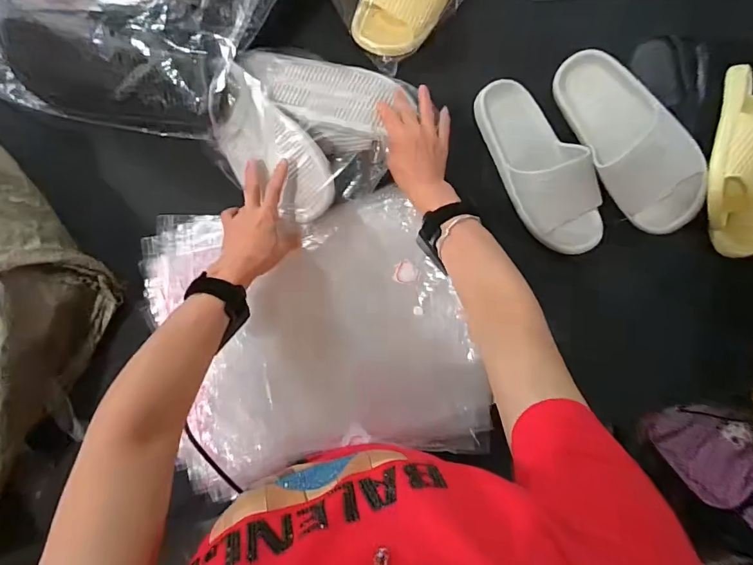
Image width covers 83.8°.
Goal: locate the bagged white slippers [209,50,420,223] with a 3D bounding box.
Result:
[{"bbox_3d":[-0.093,-0.205,0.543,0.227,0.067,0.226,1,85,-6],"label":"bagged white slippers"}]

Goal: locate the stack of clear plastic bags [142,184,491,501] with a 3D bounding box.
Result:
[{"bbox_3d":[-0.067,0.073,0.564,0.426,0.049,0.362,-10,87,-7],"label":"stack of clear plastic bags"}]

